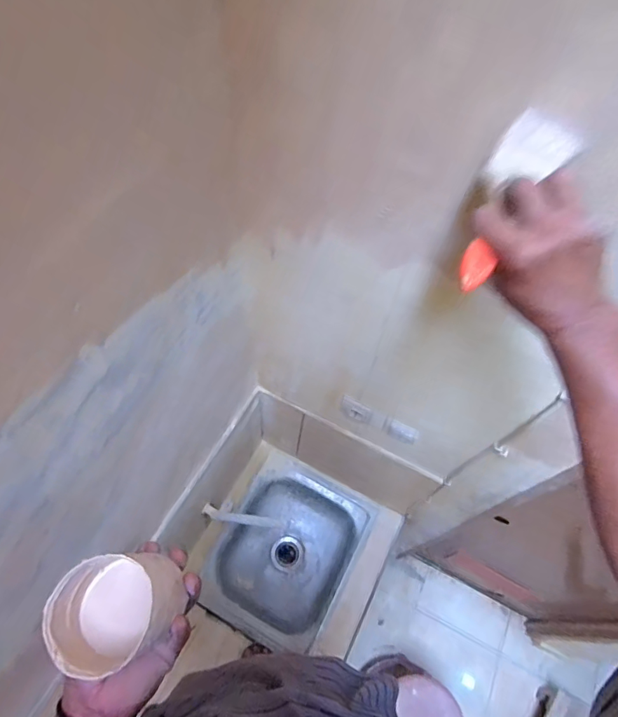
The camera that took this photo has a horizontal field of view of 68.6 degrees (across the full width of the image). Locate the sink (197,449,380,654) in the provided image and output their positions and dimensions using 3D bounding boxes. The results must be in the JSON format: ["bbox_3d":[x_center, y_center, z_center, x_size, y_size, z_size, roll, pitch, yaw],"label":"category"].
[{"bbox_3d":[-0.071,0.628,1.475,0.394,0.212,0.505,27,61,14],"label":"sink"}]

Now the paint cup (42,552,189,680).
[{"bbox_3d":[-0.166,0.220,0.400,0.089,0.094,0.089,-1,58,2],"label":"paint cup"}]

